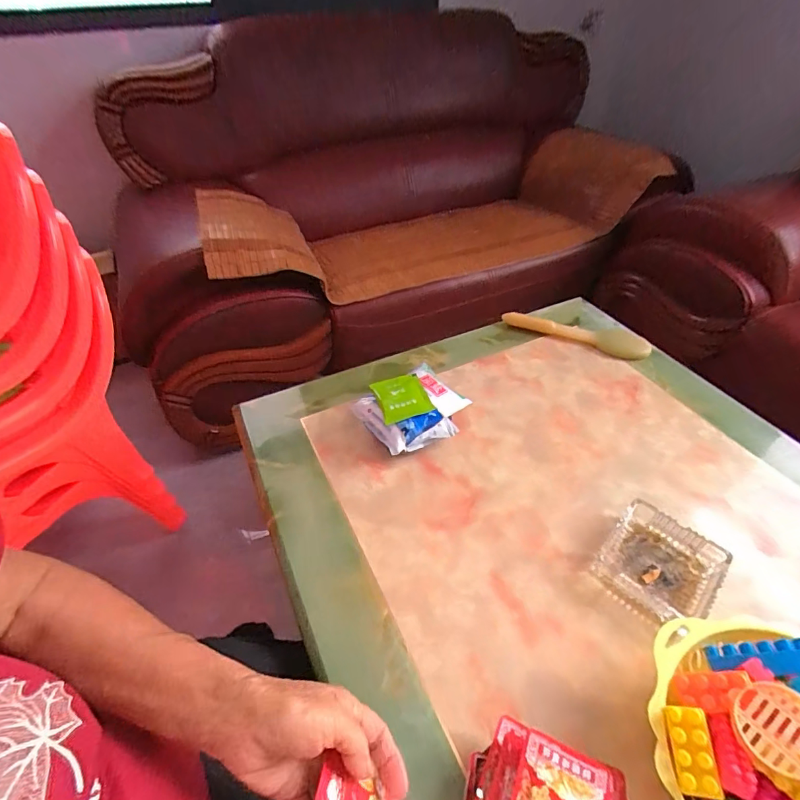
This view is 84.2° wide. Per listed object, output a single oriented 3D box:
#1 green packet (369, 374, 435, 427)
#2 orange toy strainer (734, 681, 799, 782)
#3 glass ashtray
[{"bbox_3d":[0.002,-0.005,0.682,0.076,0.015,0.085,-17,46,-15],"label":"green packet"},{"bbox_3d":[0.305,0.264,0.355,0.061,0.014,0.060,-17,47,3],"label":"orange toy strainer"},{"bbox_3d":[0.316,0.200,0.540,0.118,0.033,0.123,34,54,31],"label":"glass ashtray"}]

